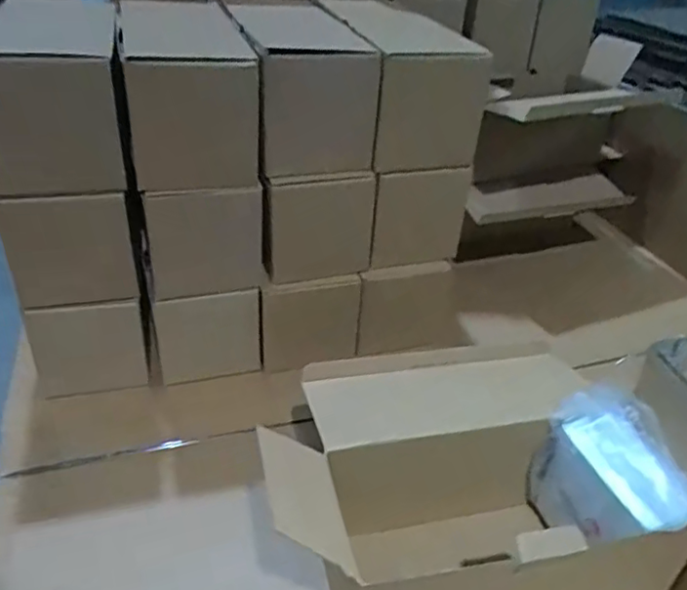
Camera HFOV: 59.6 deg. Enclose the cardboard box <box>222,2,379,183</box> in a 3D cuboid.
[{"bbox_3d":[-0.046,-0.191,0.532,0.098,0.108,0.179,-10,36,-17],"label":"cardboard box"}]

